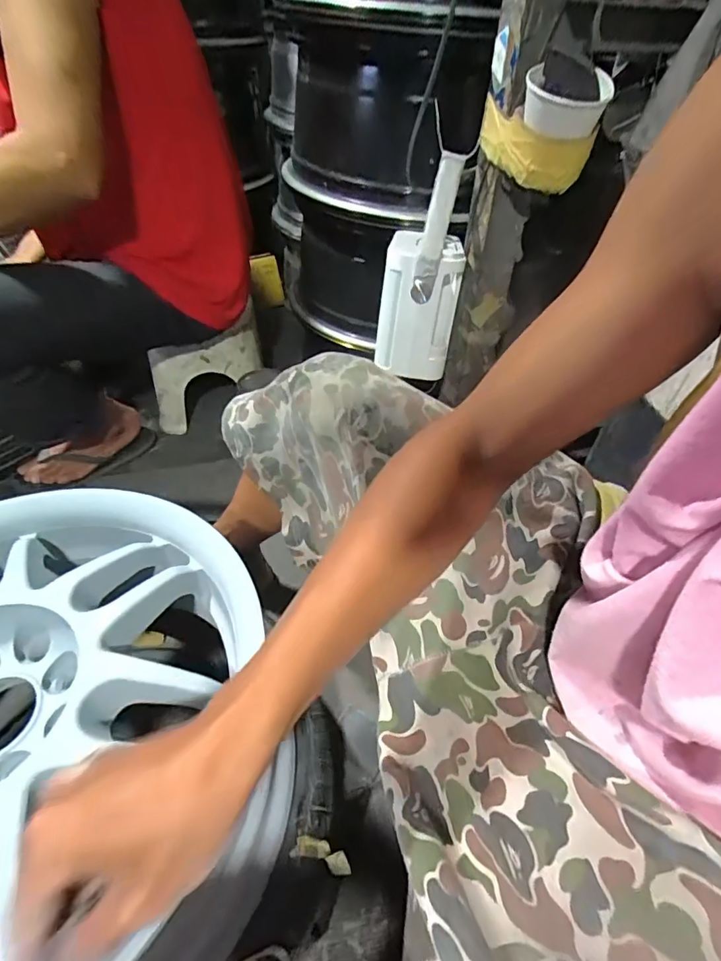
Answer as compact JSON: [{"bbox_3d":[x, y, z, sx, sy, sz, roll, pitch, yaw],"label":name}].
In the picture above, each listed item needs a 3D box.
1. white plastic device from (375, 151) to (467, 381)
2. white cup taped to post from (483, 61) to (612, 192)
[{"bbox_3d":[0.081,-0.274,0.628,0.099,0.260,0.072,14,17,12],"label":"white plastic device"},{"bbox_3d":[0.187,-0.370,0.522,0.116,0.091,0.100,10,47,8],"label":"white cup taped to post"}]

